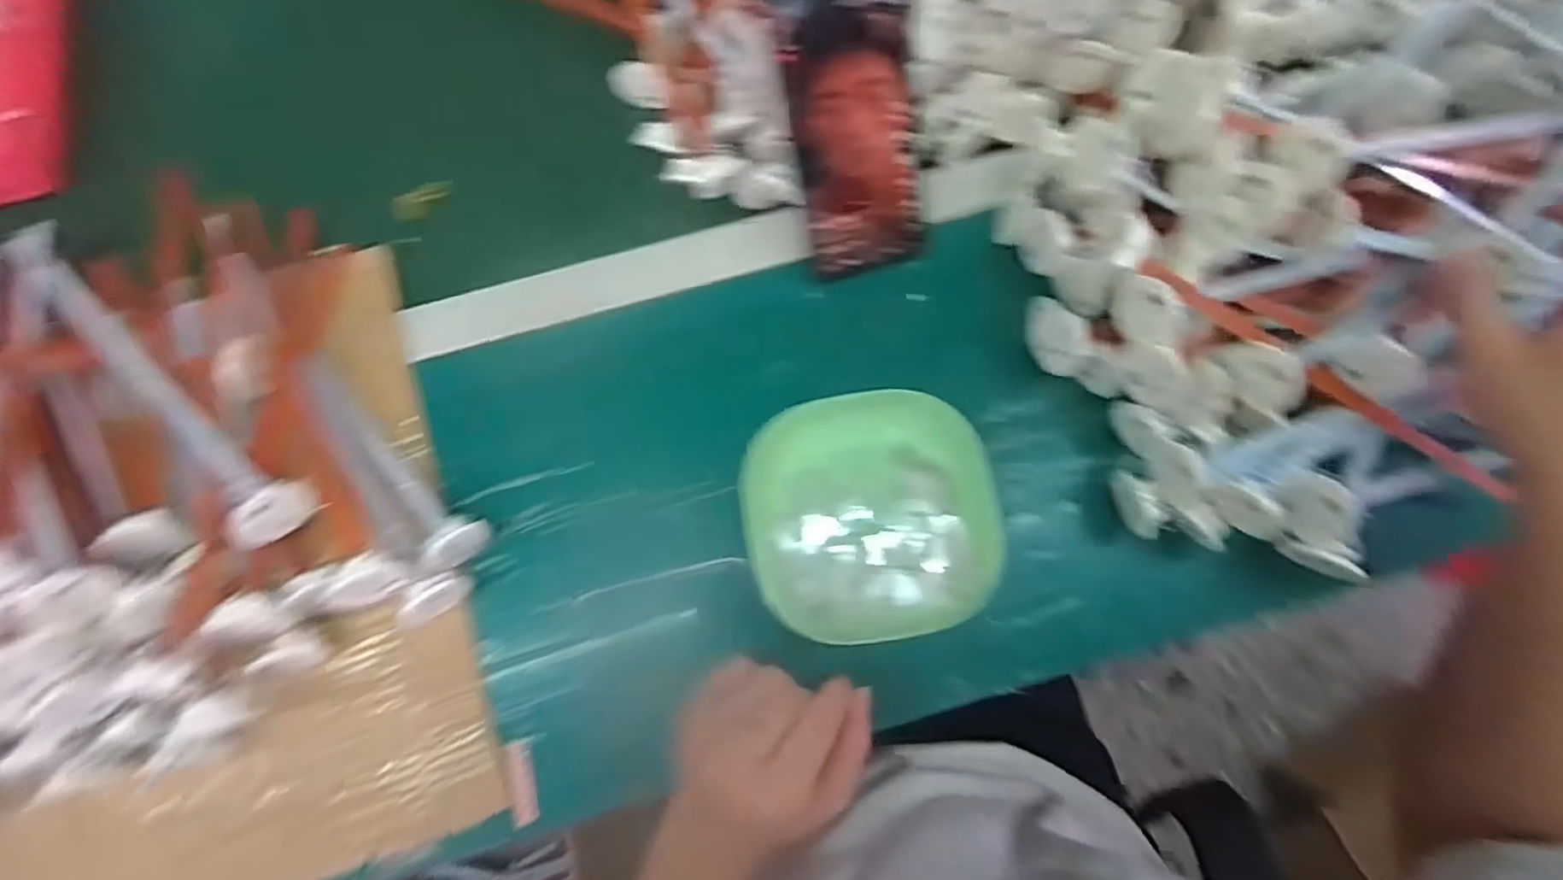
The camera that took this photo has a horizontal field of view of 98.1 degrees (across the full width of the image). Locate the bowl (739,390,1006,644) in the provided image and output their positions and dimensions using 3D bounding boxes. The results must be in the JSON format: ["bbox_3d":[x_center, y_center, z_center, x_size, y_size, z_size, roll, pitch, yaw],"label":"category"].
[{"bbox_3d":[0.056,0.045,0.421,0.143,0.037,0.143,-1,81,9],"label":"bowl"}]

